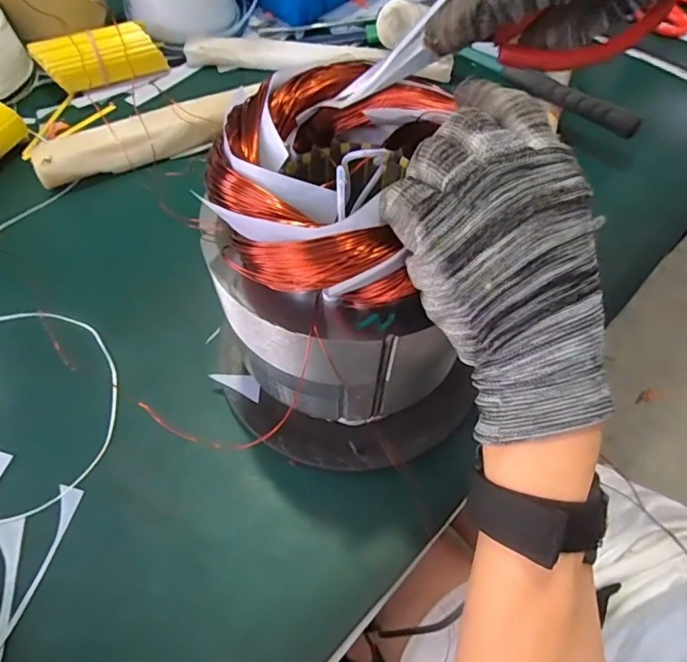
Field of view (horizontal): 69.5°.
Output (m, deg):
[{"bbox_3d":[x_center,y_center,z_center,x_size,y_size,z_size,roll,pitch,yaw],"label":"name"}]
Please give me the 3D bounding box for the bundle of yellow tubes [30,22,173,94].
[{"bbox_3d":[-0.260,-0.295,0.535,0.127,0.045,0.044,-19,61,-11],"label":"bundle of yellow tubes"}]

